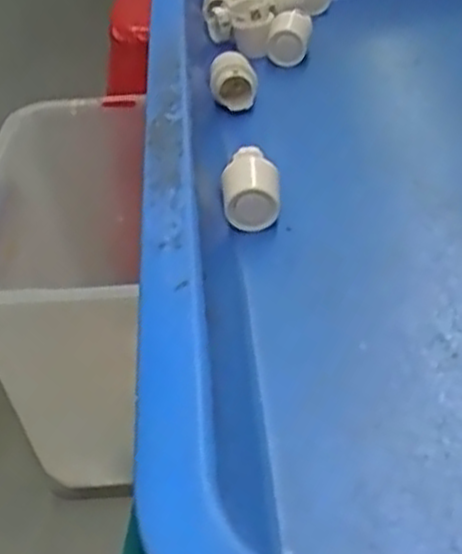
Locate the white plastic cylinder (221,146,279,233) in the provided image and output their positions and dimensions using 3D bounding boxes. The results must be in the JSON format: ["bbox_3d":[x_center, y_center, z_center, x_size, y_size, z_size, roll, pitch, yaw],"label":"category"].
[{"bbox_3d":[0.007,-0.031,0.292,0.019,0.022,0.027,-3,38,3],"label":"white plastic cylinder"}]

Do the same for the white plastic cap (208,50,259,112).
[{"bbox_3d":[0.000,-0.093,0.371,0.020,0.018,0.032,-9,38,-5],"label":"white plastic cap"}]

